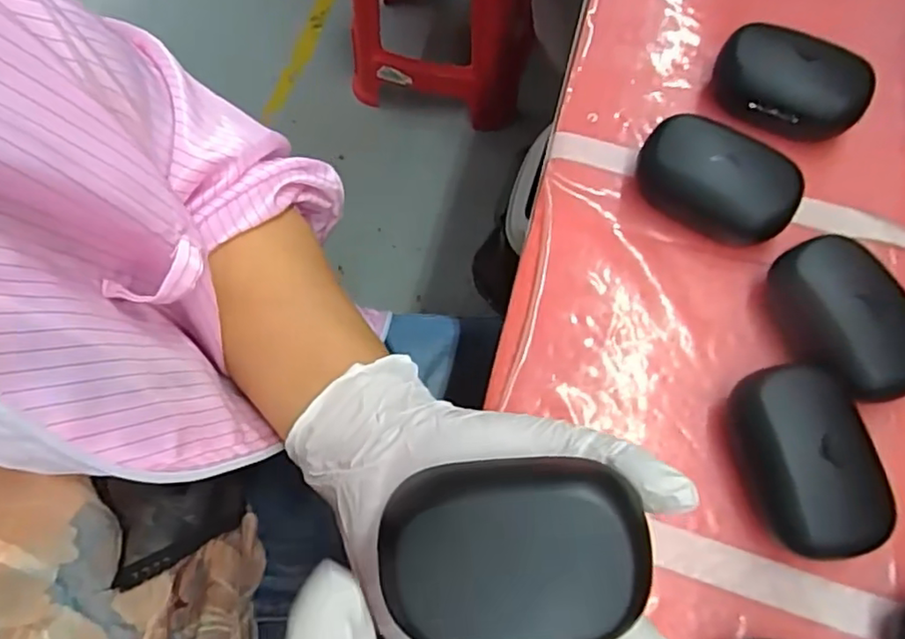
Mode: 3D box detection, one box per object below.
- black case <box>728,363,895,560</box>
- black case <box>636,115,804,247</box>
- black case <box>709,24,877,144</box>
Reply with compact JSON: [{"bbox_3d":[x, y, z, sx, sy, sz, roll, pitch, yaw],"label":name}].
[{"bbox_3d":[0.163,0.064,0.286,0.057,0.041,0.086,-11,67,-3],"label":"black case"},{"bbox_3d":[0.146,-0.078,0.342,0.085,0.038,0.055,28,71,12],"label":"black case"},{"bbox_3d":[0.199,-0.137,0.369,0.085,0.040,0.054,23,70,11],"label":"black case"}]

